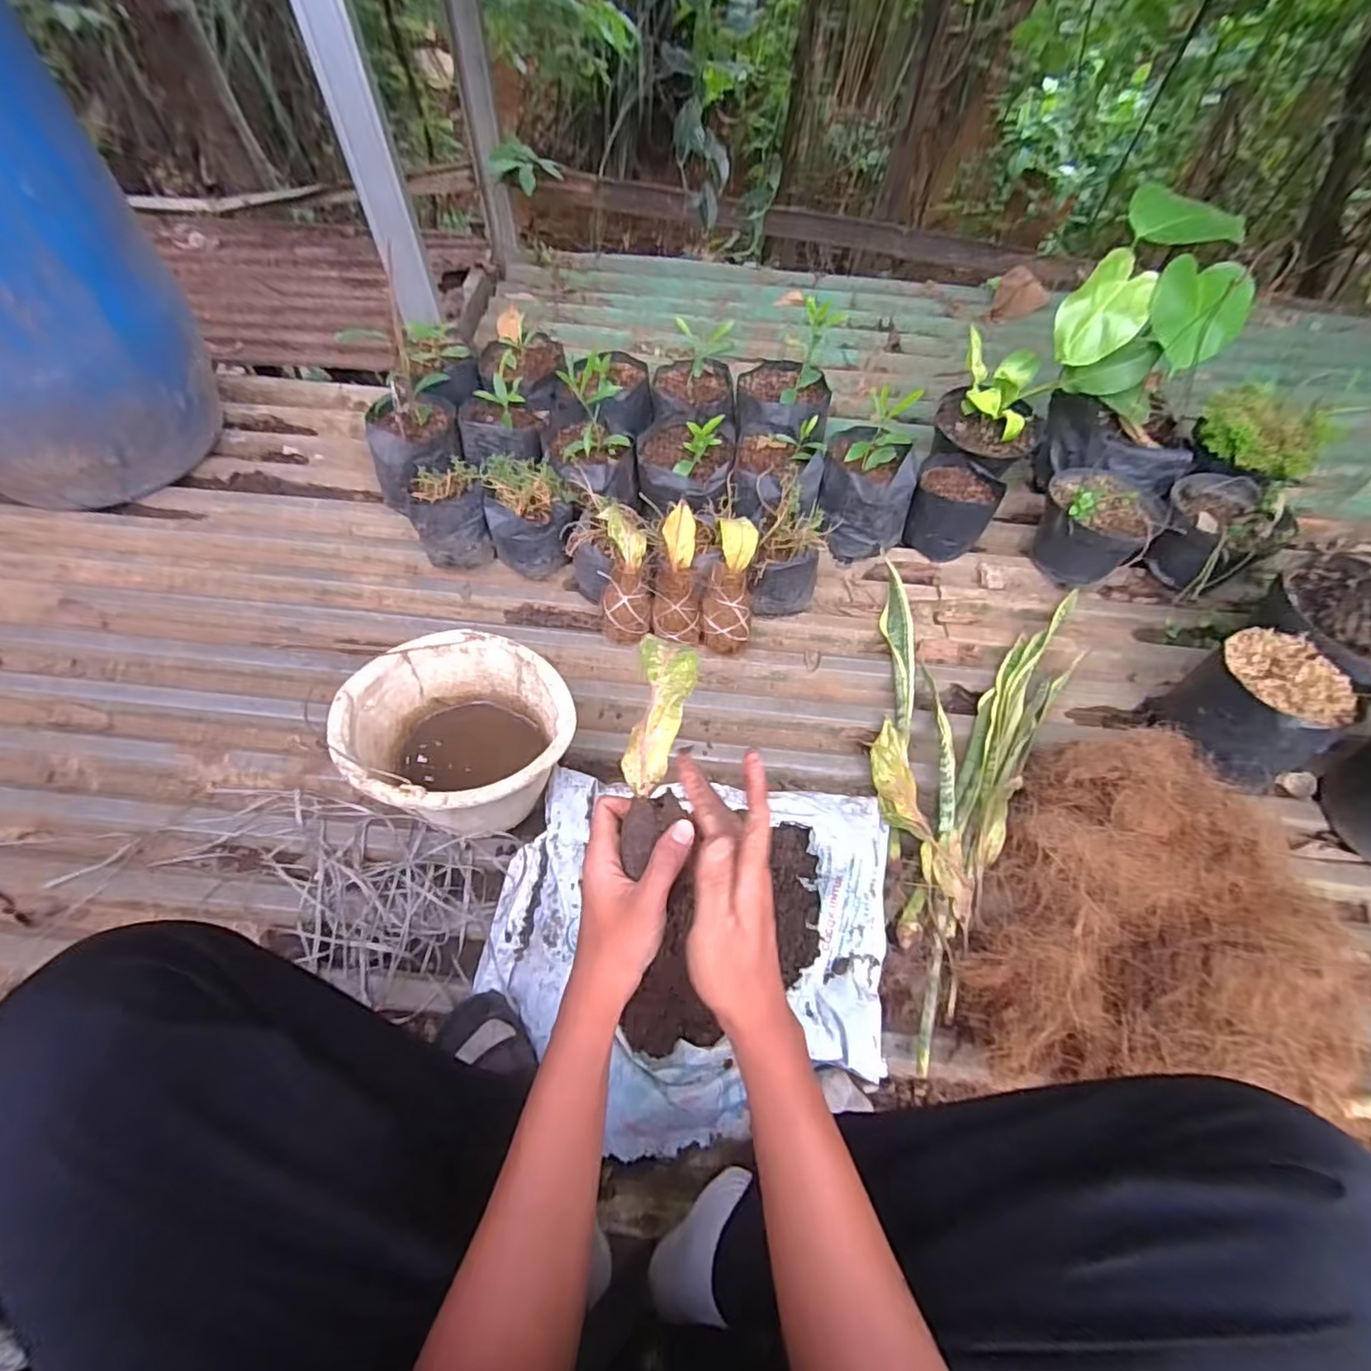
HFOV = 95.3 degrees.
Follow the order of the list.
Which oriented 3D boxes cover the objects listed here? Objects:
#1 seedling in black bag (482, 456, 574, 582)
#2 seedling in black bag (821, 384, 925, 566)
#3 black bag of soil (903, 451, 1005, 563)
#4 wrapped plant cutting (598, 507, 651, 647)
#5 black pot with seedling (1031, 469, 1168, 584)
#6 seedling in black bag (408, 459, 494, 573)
[{"bbox_3d":[-0.247,-0.264,0.999,0.136,0.132,0.133,-2,61,-5],"label":"seedling in black bag"},{"bbox_3d":[0.299,-0.337,1.020,0.150,0.212,0.170,14,61,4],"label":"seedling in black bag"},{"bbox_3d":[0.445,-0.302,1.063,0.131,0.120,0.129,19,62,7],"label":"black bag of soil"},{"bbox_3d":[-0.088,-0.158,0.920,0.070,0.185,0.060,-1,20,-3],"label":"wrapped plant cutting"},{"bbox_3d":[0.655,-0.257,1.027,0.165,0.156,0.172,2,61,-3],"label":"black pot with seedling"},{"bbox_3d":[-0.372,-0.268,1.000,0.114,0.130,0.105,-12,63,-11],"label":"seedling in black bag"}]

